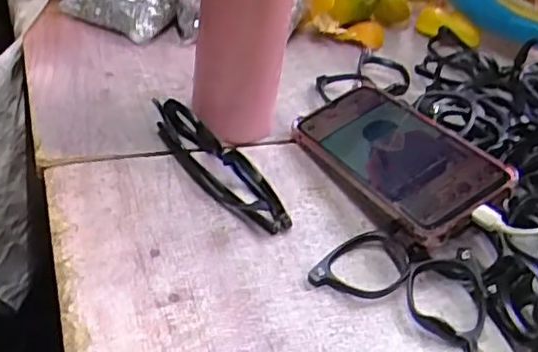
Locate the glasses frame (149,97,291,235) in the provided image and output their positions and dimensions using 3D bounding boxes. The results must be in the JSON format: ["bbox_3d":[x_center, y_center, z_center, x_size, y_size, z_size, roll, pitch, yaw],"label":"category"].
[{"bbox_3d":[-0.038,-0.016,0.459,0.027,0.042,0.139,-21,47,-31],"label":"glasses frame"}]

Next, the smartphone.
[{"bbox_3d":[0.089,-0.014,0.471,0.079,0.017,0.162,-35,41,-10],"label":"smartphone"}]

